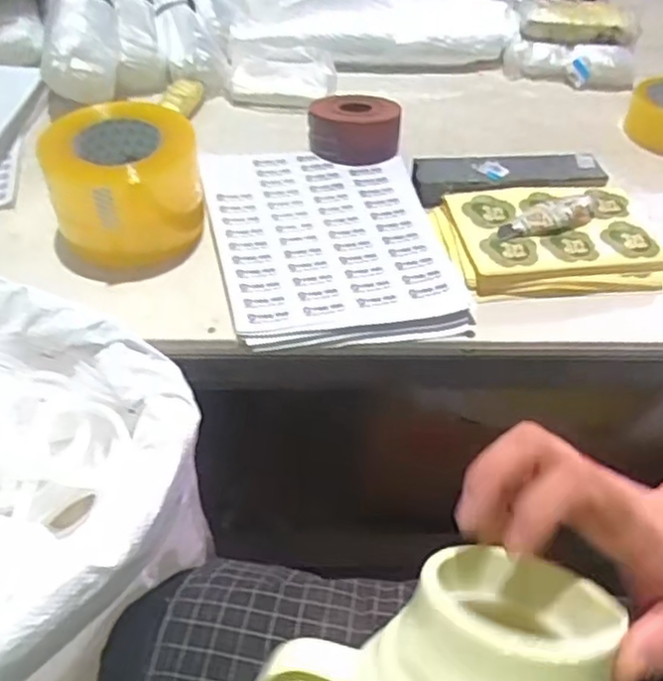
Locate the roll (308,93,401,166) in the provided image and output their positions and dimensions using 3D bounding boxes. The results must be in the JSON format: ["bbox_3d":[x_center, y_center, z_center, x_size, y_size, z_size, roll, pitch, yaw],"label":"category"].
[{"bbox_3d":[0.024,-0.234,0.746,0.098,0.045,0.081,1,47,-2],"label":"roll"}]

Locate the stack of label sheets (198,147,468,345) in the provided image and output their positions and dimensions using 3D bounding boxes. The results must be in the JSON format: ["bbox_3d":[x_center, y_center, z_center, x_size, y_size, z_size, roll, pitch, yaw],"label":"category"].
[{"bbox_3d":[-0.004,-0.107,0.661,0.210,0.013,0.282,-8,48,-10],"label":"stack of label sheets"}]

